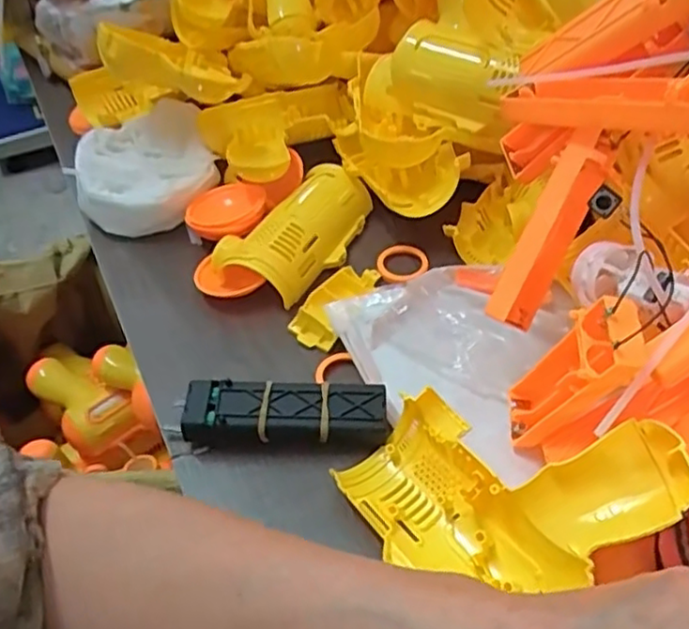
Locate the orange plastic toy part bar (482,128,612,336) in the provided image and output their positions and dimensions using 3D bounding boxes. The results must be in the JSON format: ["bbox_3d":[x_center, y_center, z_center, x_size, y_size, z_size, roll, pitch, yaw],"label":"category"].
[{"bbox_3d":[0.109,-0.044,0.357,0.020,0.105,0.028,29,11,26],"label":"orange plastic toy part bar"}]

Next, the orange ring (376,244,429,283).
[{"bbox_3d":[0.039,-0.036,0.469,0.035,0.005,0.031,-18,49,-15],"label":"orange ring"}]

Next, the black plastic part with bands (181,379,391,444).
[{"bbox_3d":[-0.031,0.057,0.371,0.107,0.026,0.029,0,47,2],"label":"black plastic part with bands"}]

